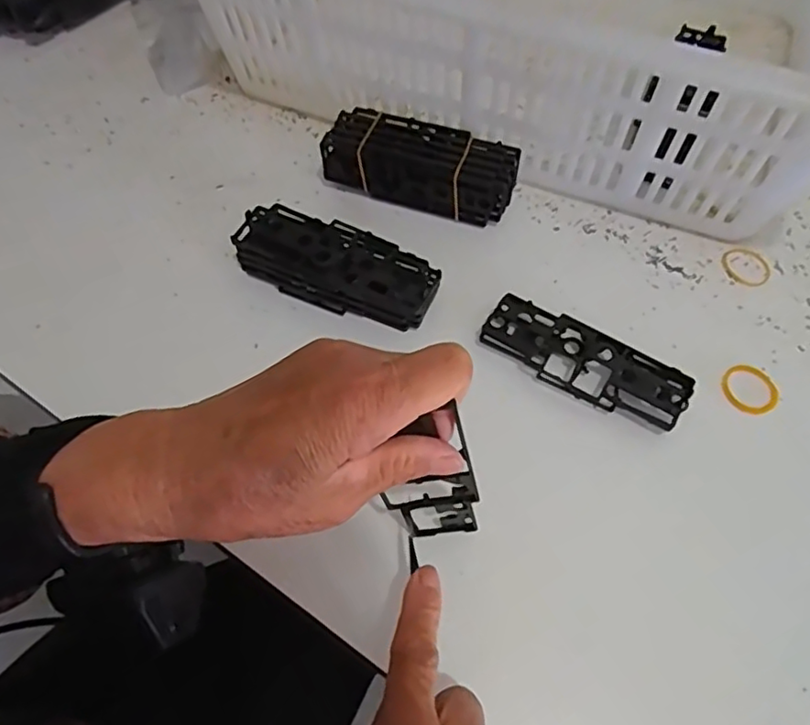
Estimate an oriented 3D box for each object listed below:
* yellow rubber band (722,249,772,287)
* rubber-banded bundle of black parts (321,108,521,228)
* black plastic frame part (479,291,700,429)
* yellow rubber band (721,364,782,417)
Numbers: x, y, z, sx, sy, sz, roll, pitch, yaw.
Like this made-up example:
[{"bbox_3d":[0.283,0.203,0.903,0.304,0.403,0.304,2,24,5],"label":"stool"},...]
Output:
[{"bbox_3d":[0.229,-0.065,0.417,0.029,0.004,0.031,1,57,-1],"label":"yellow rubber band"},{"bbox_3d":[0.010,-0.137,0.437,0.131,0.044,0.045,15,58,8],"label":"rubber-banded bundle of black parts"},{"bbox_3d":[0.105,0.000,0.372,0.121,0.016,0.042,29,61,16],"label":"black plastic frame part"},{"bbox_3d":[0.205,0.015,0.370,0.031,0.004,0.032,1,57,-1],"label":"yellow rubber band"}]

